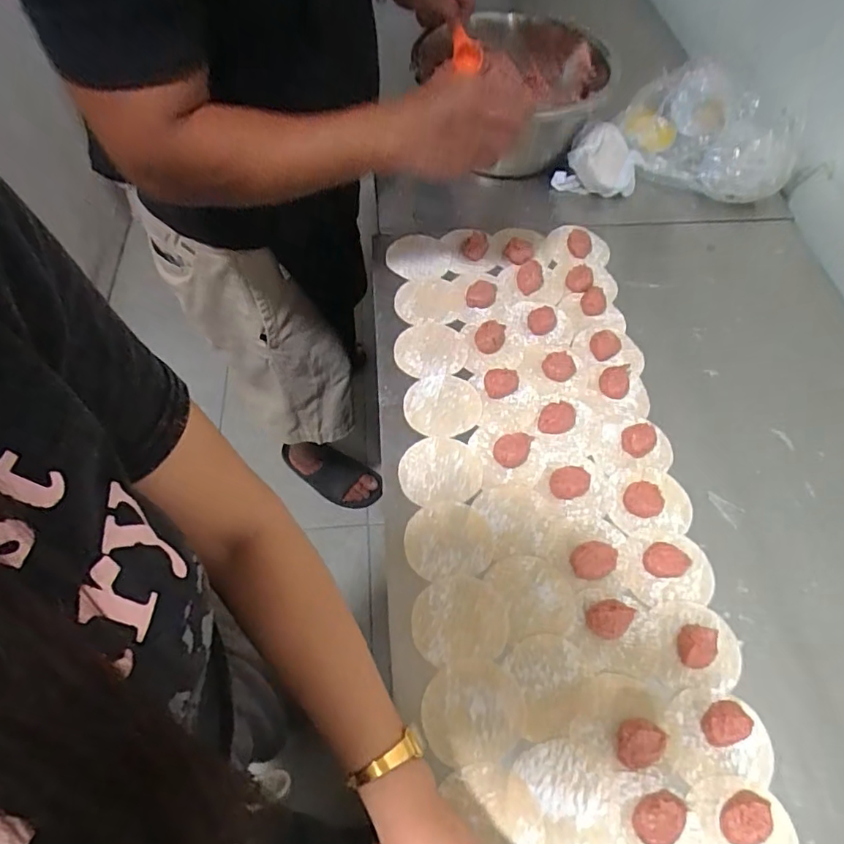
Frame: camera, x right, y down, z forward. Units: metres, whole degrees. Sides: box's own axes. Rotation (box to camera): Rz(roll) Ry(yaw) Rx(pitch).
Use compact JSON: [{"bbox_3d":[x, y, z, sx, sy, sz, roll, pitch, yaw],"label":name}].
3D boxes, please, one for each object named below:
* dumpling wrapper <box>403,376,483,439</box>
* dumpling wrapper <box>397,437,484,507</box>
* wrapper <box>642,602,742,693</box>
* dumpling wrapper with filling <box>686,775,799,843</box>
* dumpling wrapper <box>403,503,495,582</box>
[{"bbox_3d":[0.024,-0.018,0.624,0.086,0.005,0.078,-8,59,-6],"label":"dumpling wrapper"},{"bbox_3d":[0.020,0.050,0.574,0.085,0.005,0.073,-3,62,-4],"label":"dumpling wrapper"},{"bbox_3d":[0.238,0.194,0.482,0.085,0.020,0.072,3,59,1],"label":"wrapper"},{"bbox_3d":[0.242,0.312,0.410,0.080,0.019,0.078,4,59,1],"label":"dumpling wrapper with filling"},{"bbox_3d":[0.026,0.114,0.535,0.083,0.004,0.071,-6,59,-5],"label":"dumpling wrapper"}]

